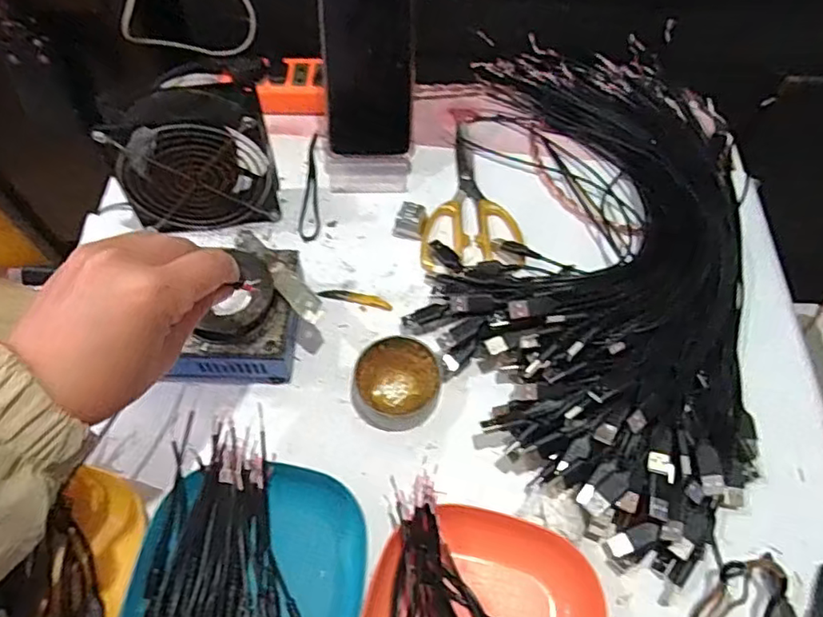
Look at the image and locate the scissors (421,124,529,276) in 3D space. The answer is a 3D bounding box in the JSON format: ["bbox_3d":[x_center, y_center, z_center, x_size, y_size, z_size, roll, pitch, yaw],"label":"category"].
[{"bbox_3d":[0.051,-0.108,0.548,0.087,0.008,0.168,-3,60,0],"label":"scissors"}]

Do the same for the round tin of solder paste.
[{"bbox_3d":[-0.012,0.056,0.443,0.061,0.024,0.065,-1,60,2],"label":"round tin of solder paste"}]

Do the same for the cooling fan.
[{"bbox_3d":[-0.174,-0.122,0.493,0.119,0.120,0.058,-9,60,-3],"label":"cooling fan"}]

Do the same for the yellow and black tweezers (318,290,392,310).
[{"bbox_3d":[-0.046,-0.009,0.493,0.060,0.004,0.012,8,60,7],"label":"yellow and black tweezers"}]

